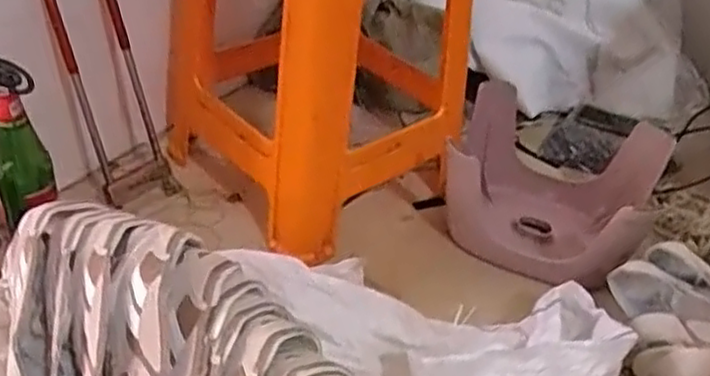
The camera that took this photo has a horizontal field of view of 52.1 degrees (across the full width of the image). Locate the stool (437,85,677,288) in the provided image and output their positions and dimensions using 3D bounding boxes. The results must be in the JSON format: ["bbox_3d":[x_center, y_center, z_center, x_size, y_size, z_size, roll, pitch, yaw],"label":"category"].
[{"bbox_3d":[0.292,0.006,1.138,0.310,0.184,0.275,21,40,18],"label":"stool"}]

